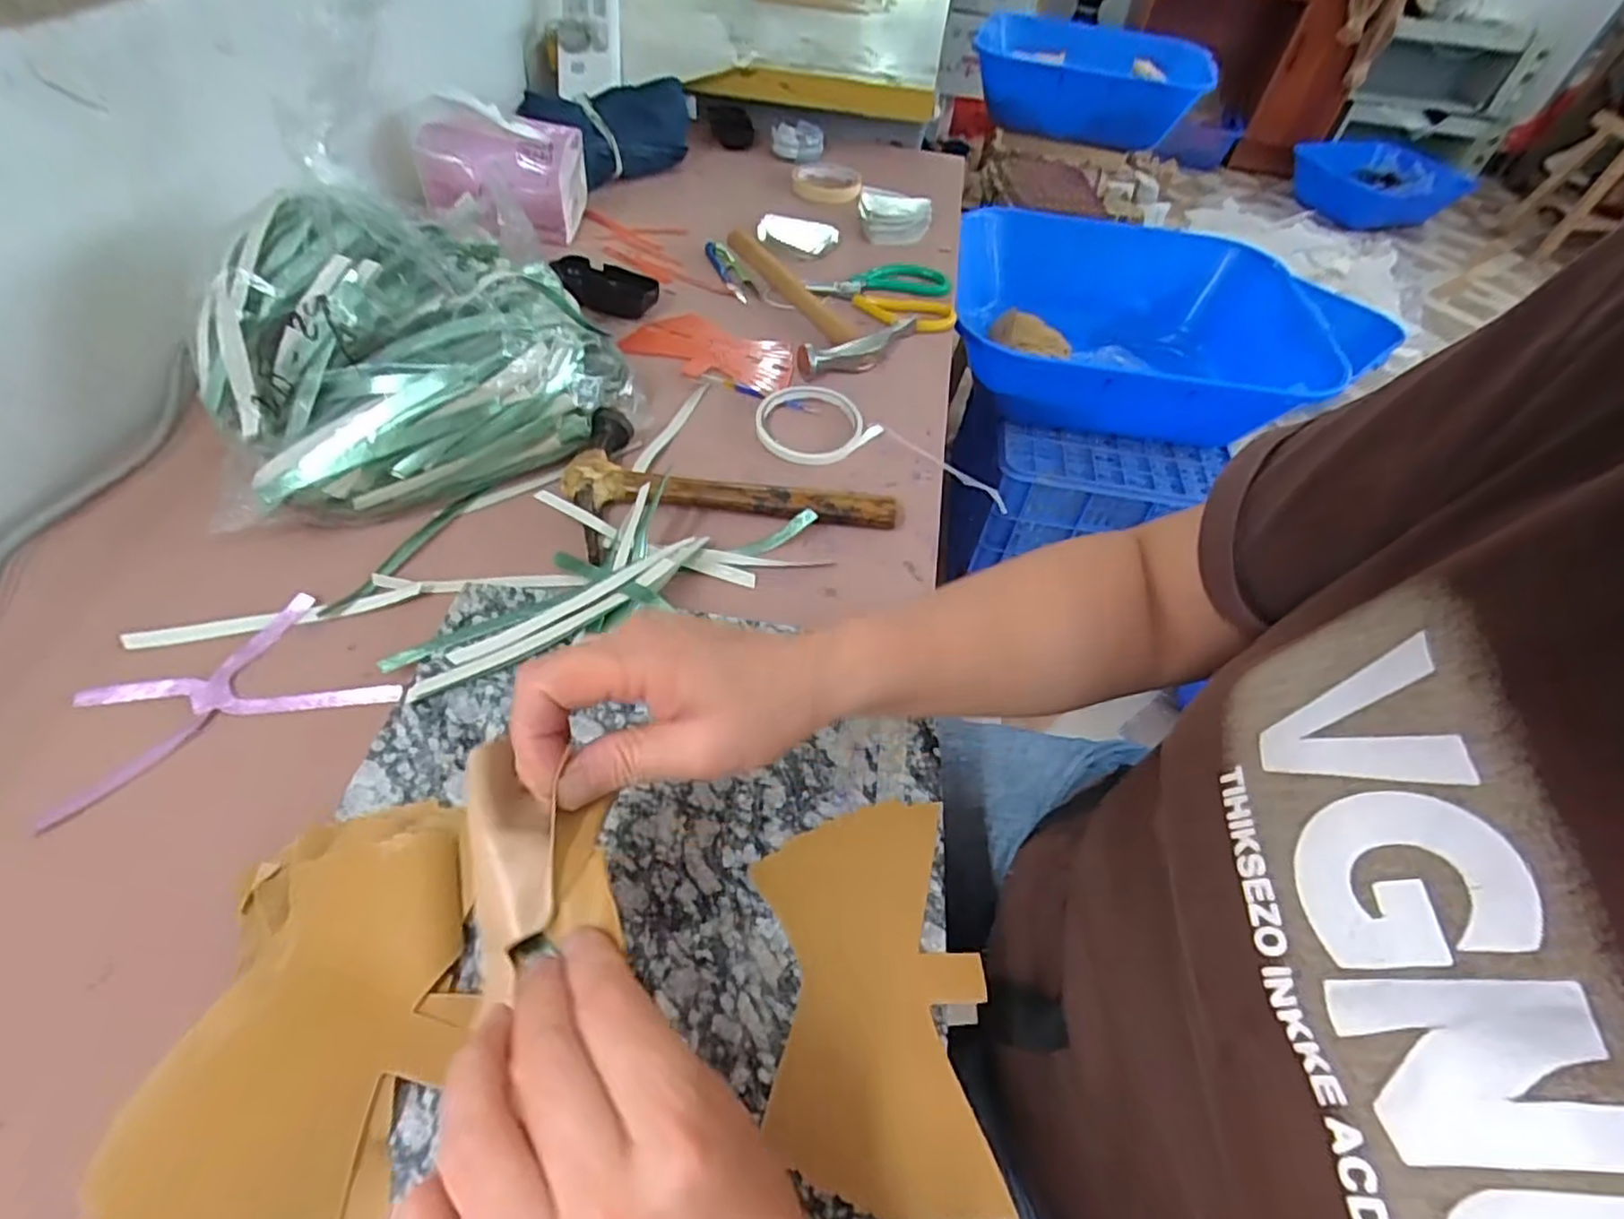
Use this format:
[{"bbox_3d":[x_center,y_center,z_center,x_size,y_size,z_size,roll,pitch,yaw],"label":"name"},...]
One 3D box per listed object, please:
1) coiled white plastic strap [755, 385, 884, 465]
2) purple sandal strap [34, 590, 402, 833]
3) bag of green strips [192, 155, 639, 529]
[{"bbox_3d":[0.005,-0.157,0.583,0.102,0.013,0.087,0,51,-5],"label":"coiled white plastic strap"},{"bbox_3d":[-0.325,0.043,0.388,0.157,0.011,0.092,-22,56,-21],"label":"purple sandal strap"},{"bbox_3d":[-0.275,-0.182,0.485,0.266,0.147,0.167,-29,59,-25],"label":"bag of green strips"}]

